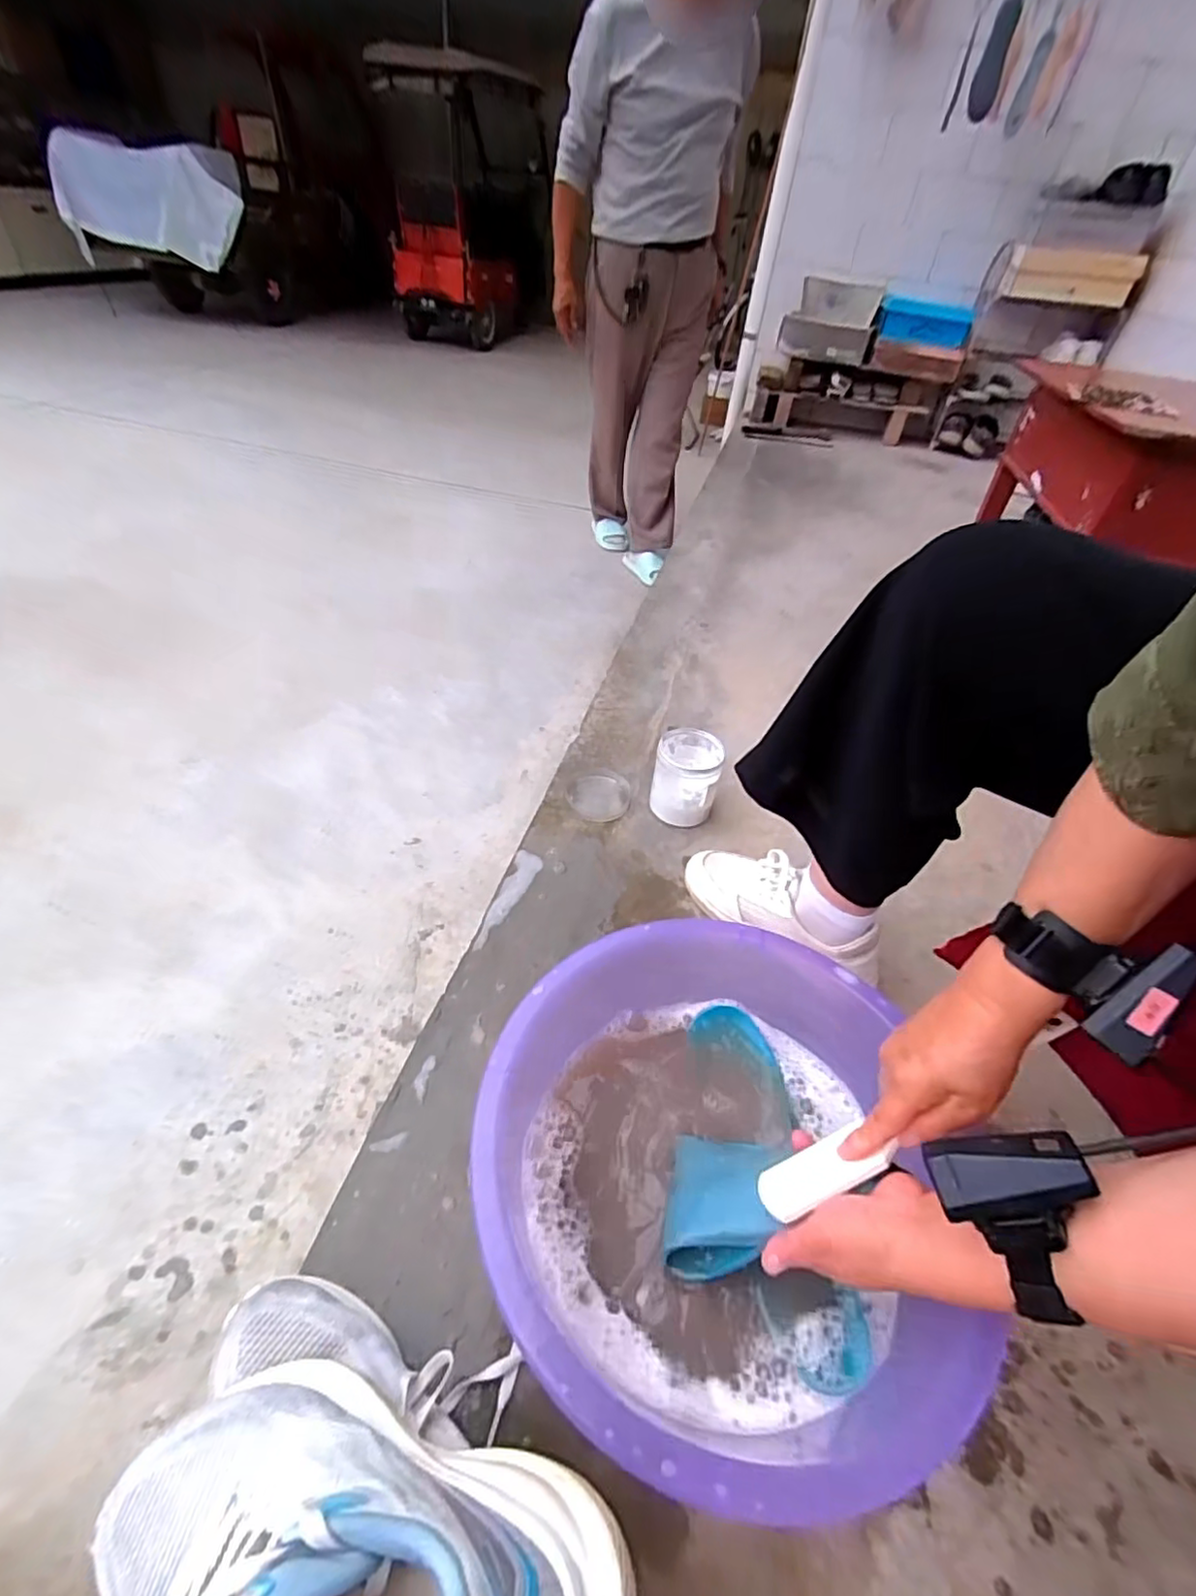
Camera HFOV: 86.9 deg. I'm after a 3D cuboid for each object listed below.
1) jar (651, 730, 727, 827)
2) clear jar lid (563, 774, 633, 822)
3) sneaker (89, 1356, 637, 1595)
[{"bbox_3d":[0.110,-0.023,0.793,0.079,0.092,0.080,2,42,-2],"label":"jar"},{"bbox_3d":[0.001,-0.001,0.823,0.081,0.009,0.081,5,42,2],"label":"clear jar lid"},{"bbox_3d":[-0.126,0.318,0.266,0.264,0.111,0.113,-11,36,26],"label":"sneaker"}]

